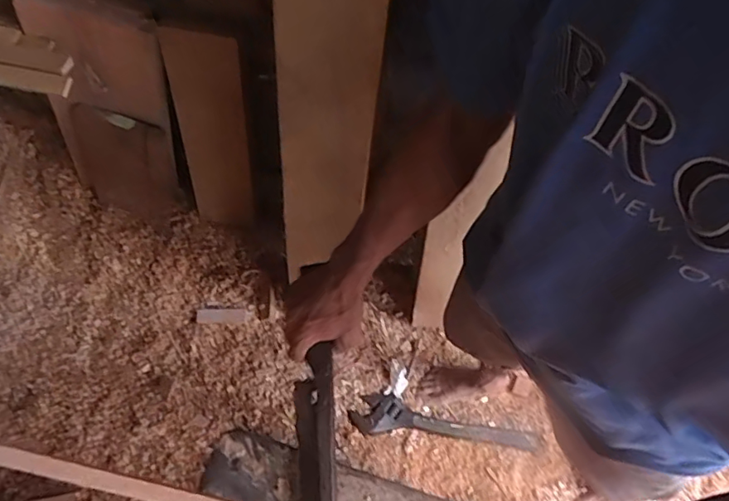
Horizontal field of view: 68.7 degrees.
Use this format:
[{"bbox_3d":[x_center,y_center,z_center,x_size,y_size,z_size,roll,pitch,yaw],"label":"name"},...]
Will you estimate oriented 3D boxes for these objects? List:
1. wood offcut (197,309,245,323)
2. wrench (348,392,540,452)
[{"bbox_3d":[-0.368,0.167,1.368,0.121,0.009,0.033,-2,66,2],"label":"wood offcut"},{"bbox_3d":[0.193,0.409,1.272,0.448,0.036,0.098,6,67,5],"label":"wrench"}]

